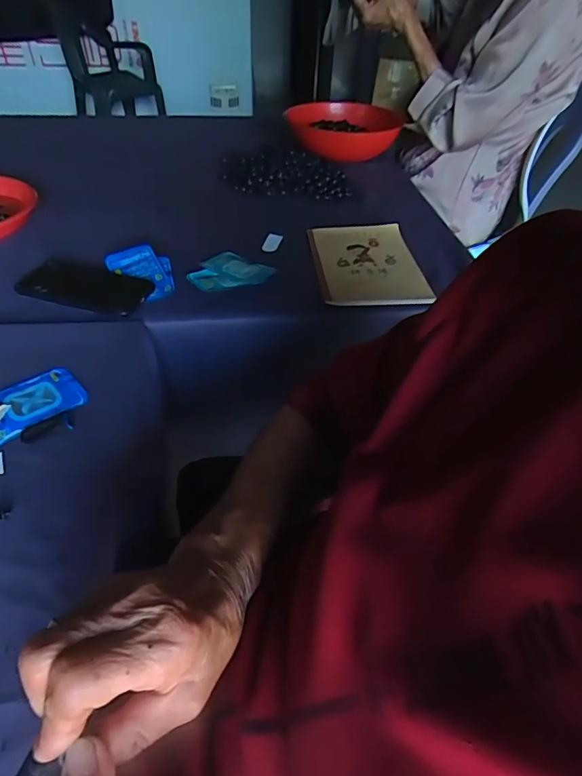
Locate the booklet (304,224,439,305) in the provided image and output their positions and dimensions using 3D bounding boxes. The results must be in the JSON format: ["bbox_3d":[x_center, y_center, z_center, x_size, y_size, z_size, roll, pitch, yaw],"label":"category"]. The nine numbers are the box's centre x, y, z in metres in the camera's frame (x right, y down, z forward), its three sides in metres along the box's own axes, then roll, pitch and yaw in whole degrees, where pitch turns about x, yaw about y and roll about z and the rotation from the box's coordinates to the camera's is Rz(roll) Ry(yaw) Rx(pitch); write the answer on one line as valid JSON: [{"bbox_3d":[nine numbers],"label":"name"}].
[{"bbox_3d":[0.105,-0.184,0.663,0.140,0.012,0.211,-1,45,-5],"label":"booklet"}]

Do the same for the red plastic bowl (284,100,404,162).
[{"bbox_3d":[0.106,-0.543,0.981,0.226,0.071,0.188,5,44,1],"label":"red plastic bowl"}]

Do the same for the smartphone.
[{"bbox_3d":[-0.257,-0.133,0.590,0.156,0.010,0.087,12,45,9],"label":"smartphone"}]

